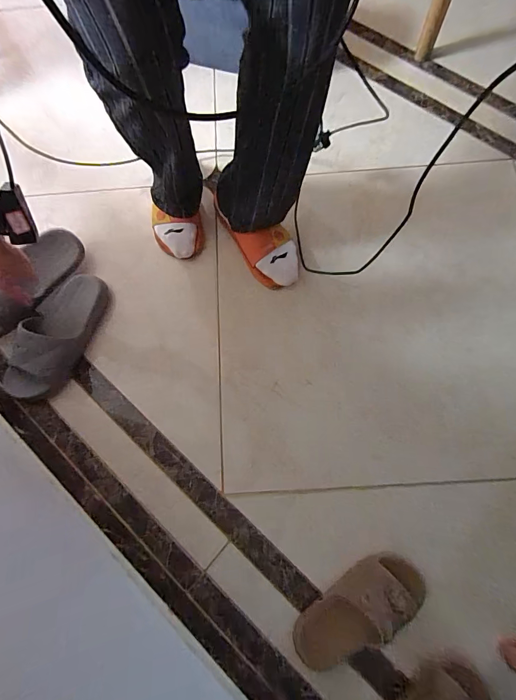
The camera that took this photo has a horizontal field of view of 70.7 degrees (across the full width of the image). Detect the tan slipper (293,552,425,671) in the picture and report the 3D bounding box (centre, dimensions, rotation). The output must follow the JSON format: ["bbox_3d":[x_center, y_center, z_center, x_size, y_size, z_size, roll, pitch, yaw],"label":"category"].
[{"bbox_3d":[0.150,0.390,0.550,0.213,0.075,0.088,-29,73,-7],"label":"tan slipper"}]

